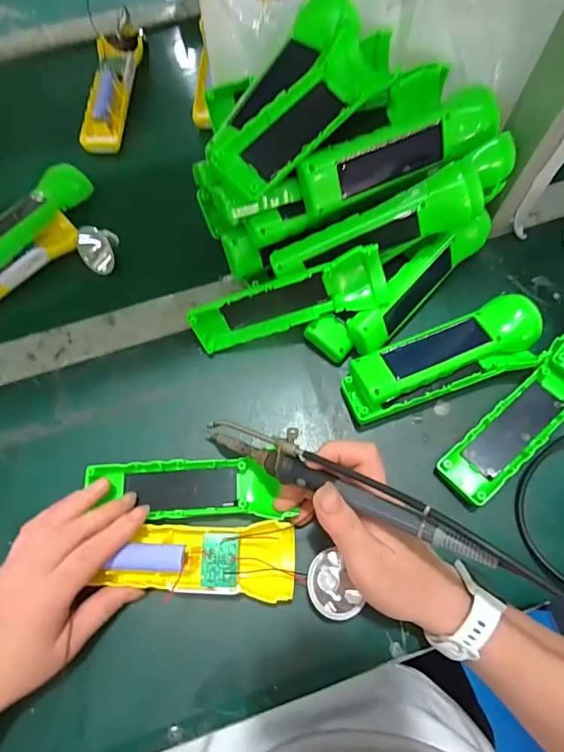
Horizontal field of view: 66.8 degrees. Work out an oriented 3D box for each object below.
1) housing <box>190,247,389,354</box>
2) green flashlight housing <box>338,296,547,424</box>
[{"bbox_3d":[0.004,-0.059,0.354,0.162,0.035,0.043,-16,96,11],"label":"housing"},{"bbox_3d":[0.135,-0.013,0.360,0.173,0.034,0.060,-20,70,-6],"label":"green flashlight housing"}]

